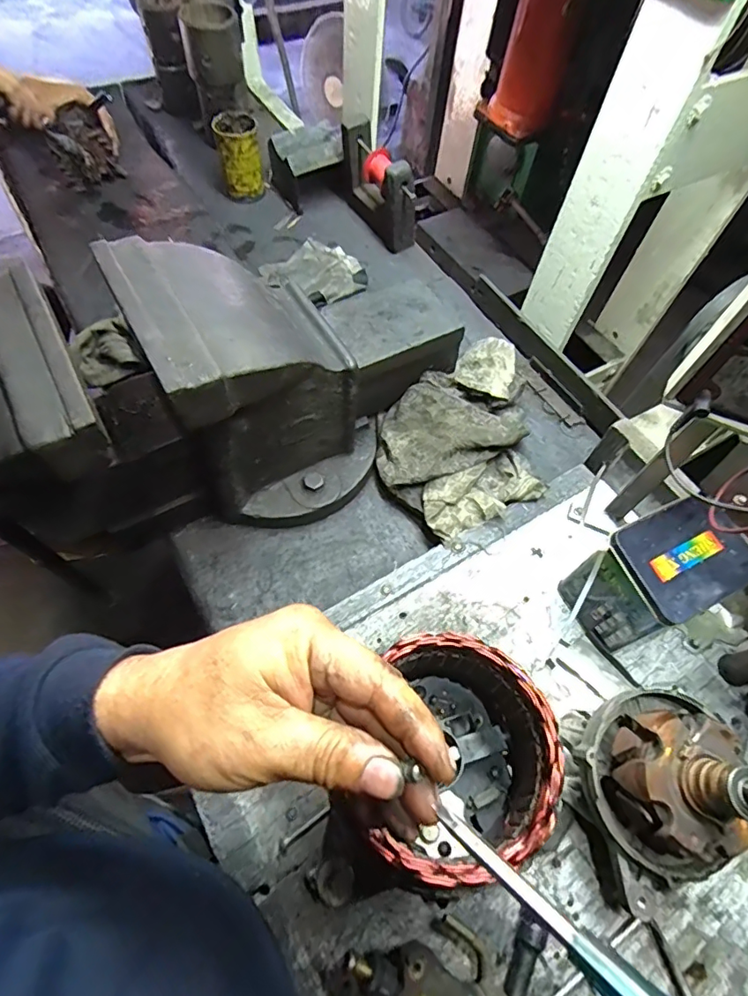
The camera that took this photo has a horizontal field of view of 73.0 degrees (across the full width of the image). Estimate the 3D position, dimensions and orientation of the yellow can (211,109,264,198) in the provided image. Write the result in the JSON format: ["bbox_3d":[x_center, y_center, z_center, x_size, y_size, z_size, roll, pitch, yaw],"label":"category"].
[{"bbox_3d":[-0.237,-0.599,0.899,0.077,0.119,0.077,2,62,-3],"label":"yellow can"}]

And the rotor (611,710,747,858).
[{"bbox_3d":[0.245,0.205,0.370,0.091,0.126,0.096,12,62,3],"label":"rotor"}]

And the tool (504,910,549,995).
[{"bbox_3d":[0.110,0.401,0.394,0.024,0.019,0.123,24,63,9],"label":"tool"}]

